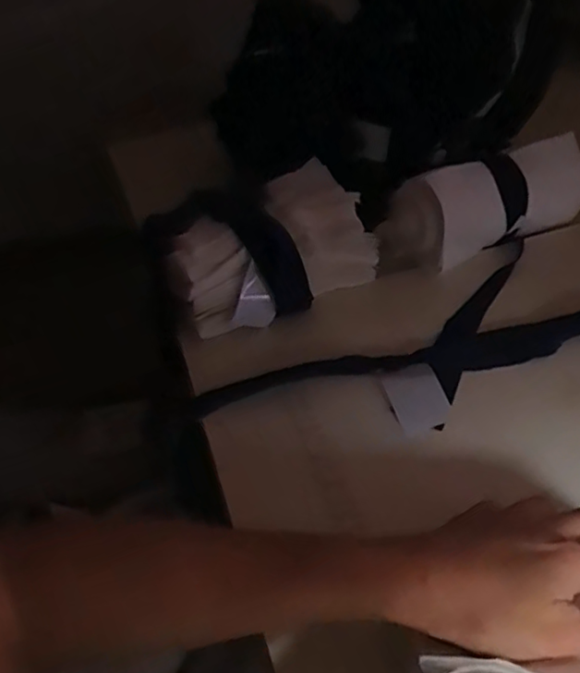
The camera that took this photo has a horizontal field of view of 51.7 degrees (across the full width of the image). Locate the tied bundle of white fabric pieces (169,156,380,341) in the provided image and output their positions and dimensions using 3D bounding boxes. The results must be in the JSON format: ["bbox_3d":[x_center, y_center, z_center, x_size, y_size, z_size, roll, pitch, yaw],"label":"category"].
[{"bbox_3d":[-0.023,-0.081,0.568,0.180,0.085,0.105,-23,46,-18],"label":"tied bundle of white fabric pieces"}]

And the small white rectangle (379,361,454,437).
[{"bbox_3d":[0.100,0.047,0.474,0.042,0.004,0.059,-17,53,-4],"label":"small white rectangle"}]

